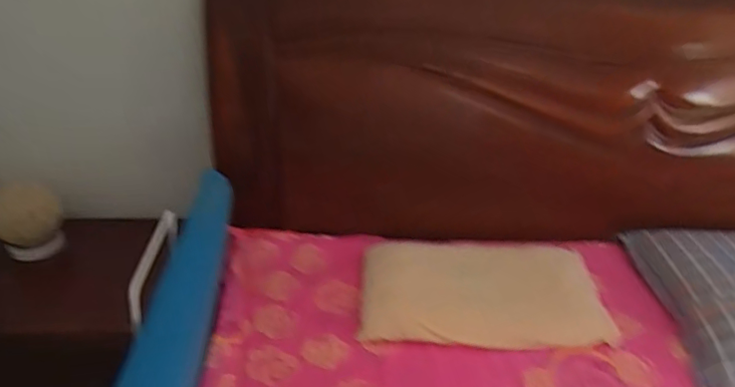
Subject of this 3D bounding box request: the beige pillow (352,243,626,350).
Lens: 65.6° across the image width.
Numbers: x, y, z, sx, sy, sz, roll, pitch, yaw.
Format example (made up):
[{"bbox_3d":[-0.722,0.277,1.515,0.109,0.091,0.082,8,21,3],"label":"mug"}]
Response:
[{"bbox_3d":[0.228,0.191,1.156,0.476,0.051,0.262,3,31,-2],"label":"beige pillow"}]

